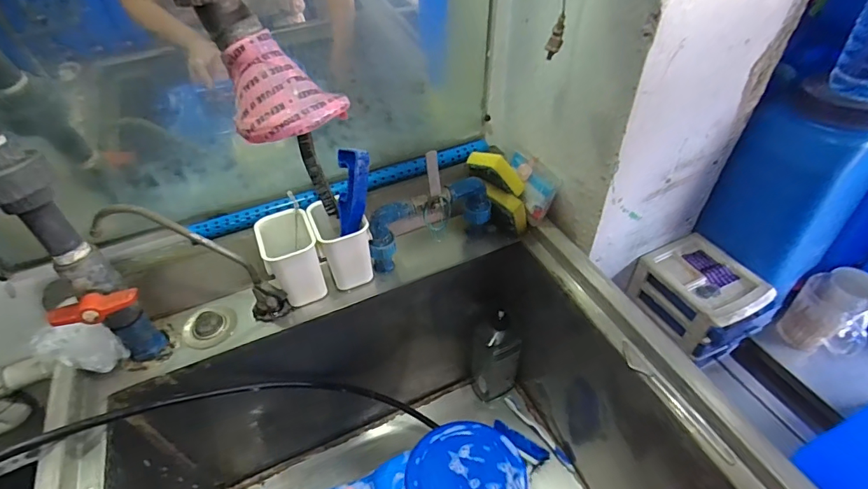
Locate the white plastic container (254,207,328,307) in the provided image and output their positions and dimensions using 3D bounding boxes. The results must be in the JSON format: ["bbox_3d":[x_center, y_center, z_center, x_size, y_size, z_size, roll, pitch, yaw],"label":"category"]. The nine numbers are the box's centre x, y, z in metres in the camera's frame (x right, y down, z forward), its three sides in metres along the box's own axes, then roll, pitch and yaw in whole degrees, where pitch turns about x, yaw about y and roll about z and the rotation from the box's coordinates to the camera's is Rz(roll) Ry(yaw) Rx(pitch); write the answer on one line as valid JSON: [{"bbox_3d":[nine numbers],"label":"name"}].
[{"bbox_3d":[-0.198,0.019,0.632,0.071,0.102,0.092,-19,47,-15],"label":"white plastic container"}]

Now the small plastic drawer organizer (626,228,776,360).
[{"bbox_3d":[0.458,0.091,0.783,0.146,0.118,0.187,-25,49,-21],"label":"small plastic drawer organizer"}]

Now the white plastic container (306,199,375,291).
[{"bbox_3d":[-0.133,-0.001,0.661,0.071,0.110,0.085,-19,47,-15],"label":"white plastic container"}]

